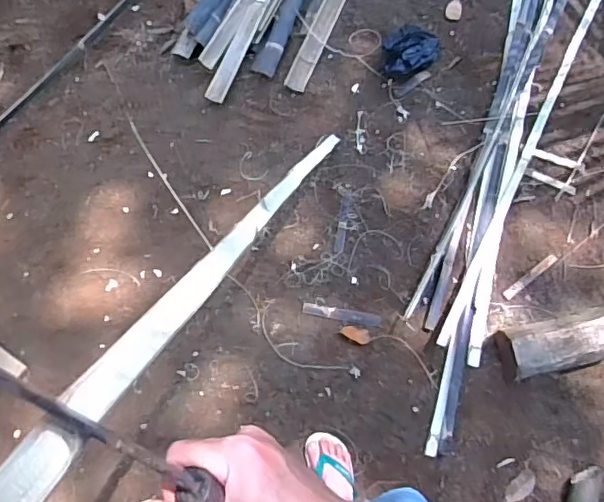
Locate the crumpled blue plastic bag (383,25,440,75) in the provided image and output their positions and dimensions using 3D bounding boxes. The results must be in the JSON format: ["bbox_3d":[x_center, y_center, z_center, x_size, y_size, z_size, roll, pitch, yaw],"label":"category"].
[{"bbox_3d":[0.361,-0.649,1.831,0.193,0.079,0.146,-4,71,-3],"label":"crumpled blue plastic bag"}]

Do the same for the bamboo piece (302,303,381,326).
[{"bbox_3d":[0.111,0.176,1.560,0.216,0.007,0.032,9,71,2],"label":"bamboo piece"}]

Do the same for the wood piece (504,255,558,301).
[{"bbox_3d":[0.657,0.073,1.612,0.202,0.009,0.027,-36,75,-13],"label":"wood piece"}]

